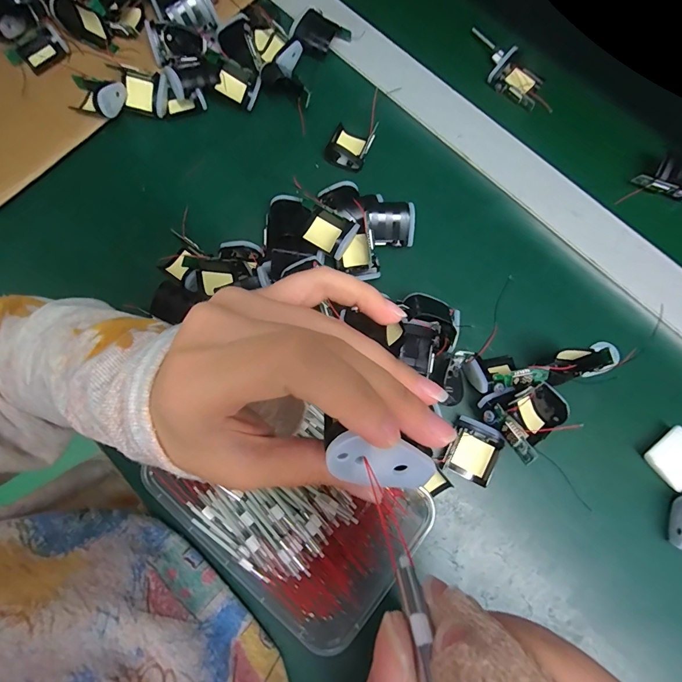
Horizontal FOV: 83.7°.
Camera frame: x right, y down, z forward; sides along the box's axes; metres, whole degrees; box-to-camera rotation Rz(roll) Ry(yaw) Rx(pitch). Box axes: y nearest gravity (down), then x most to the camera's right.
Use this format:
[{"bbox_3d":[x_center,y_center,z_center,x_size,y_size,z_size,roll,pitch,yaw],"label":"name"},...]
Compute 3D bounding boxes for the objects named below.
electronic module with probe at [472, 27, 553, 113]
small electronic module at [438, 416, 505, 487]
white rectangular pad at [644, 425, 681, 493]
[{"bbox_3d":[0.163,-0.264,0.369,0.039,0.021,0.111,-44,81,-7],"label":"electronic module with probe"},{"bbox_3d":[0.100,0.083,0.285,0.037,0.018,0.041,25,80,6],"label":"small electronic module"},{"bbox_3d":[0.248,0.088,0.282,0.036,0.009,0.035,-38,80,-6],"label":"white rectangular pad"}]

